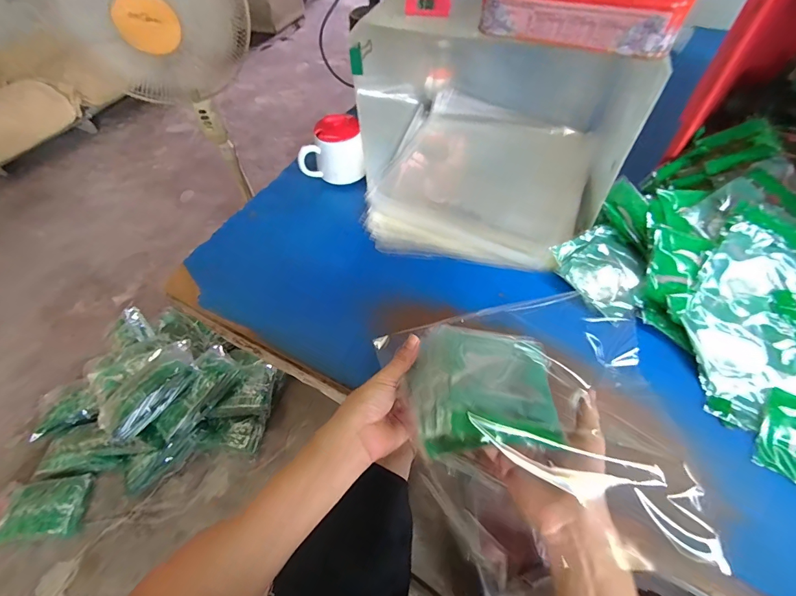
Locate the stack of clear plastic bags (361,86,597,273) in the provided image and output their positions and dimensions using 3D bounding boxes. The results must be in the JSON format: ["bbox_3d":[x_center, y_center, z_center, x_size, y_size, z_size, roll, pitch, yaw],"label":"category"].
[{"bbox_3d":[0.162,-0.225,0.695,0.347,0.052,0.434,17,59,16],"label":"stack of clear plastic bags"}]

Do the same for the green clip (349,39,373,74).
[{"bbox_3d":[-0.048,-0.316,0.502,0.013,0.033,0.041,17,59,16],"label":"green clip"}]

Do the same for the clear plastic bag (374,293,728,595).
[{"bbox_3d":[0.138,0.110,0.365,0.251,0.079,0.270,-17,56,-7],"label":"clear plastic bag"}]

